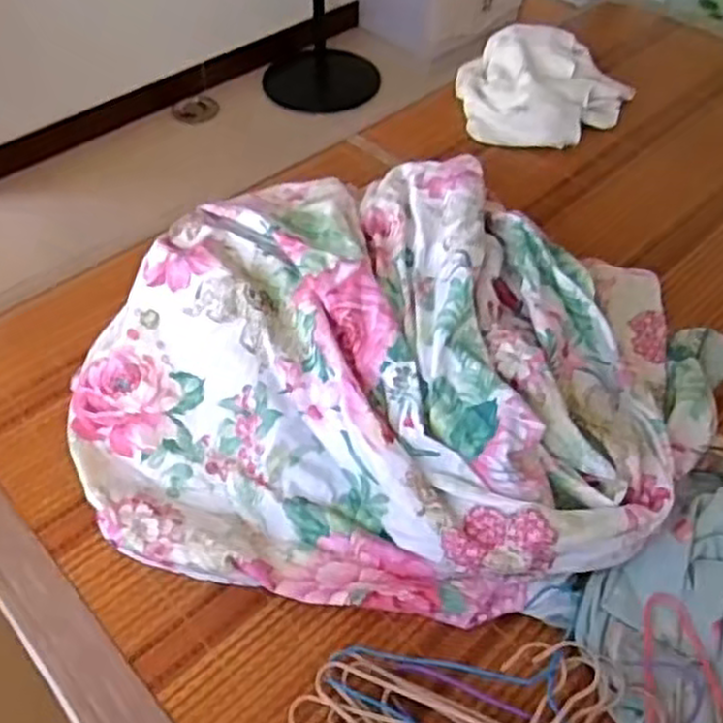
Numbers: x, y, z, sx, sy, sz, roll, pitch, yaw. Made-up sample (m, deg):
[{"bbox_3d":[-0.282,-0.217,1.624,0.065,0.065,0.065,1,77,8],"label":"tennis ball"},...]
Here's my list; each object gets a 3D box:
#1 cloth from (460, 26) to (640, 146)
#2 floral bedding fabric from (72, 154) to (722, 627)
[{"bbox_3d":[0.346,-0.523,1.447,0.308,0.111,0.252,4,48,3],"label":"cloth"},{"bbox_3d":[0.061,0.008,0.934,0.657,0.183,0.648,0,48,0],"label":"floral bedding fabric"}]

